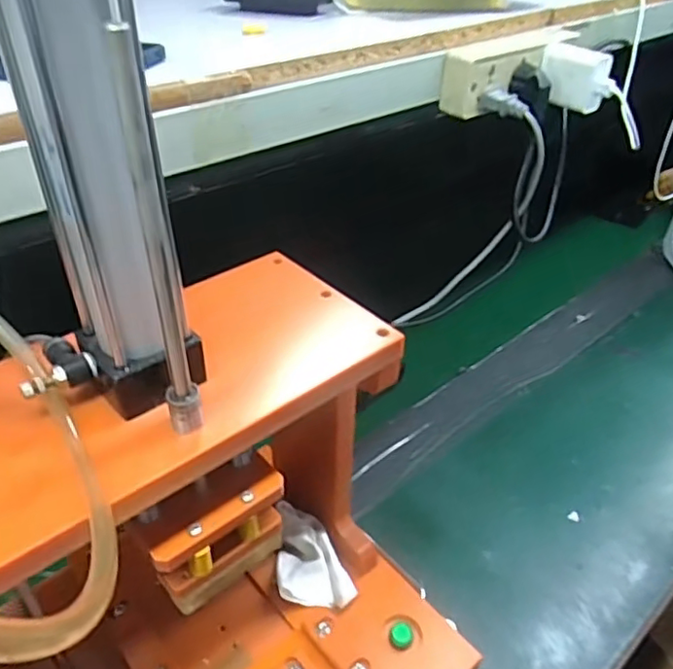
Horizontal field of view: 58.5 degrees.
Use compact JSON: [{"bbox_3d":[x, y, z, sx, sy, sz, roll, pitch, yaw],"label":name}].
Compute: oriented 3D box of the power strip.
[{"bbox_3d":[0.167,-0.254,0.568,0.179,0.053,0.034,-28,45,-32],"label":"power strip"}]

